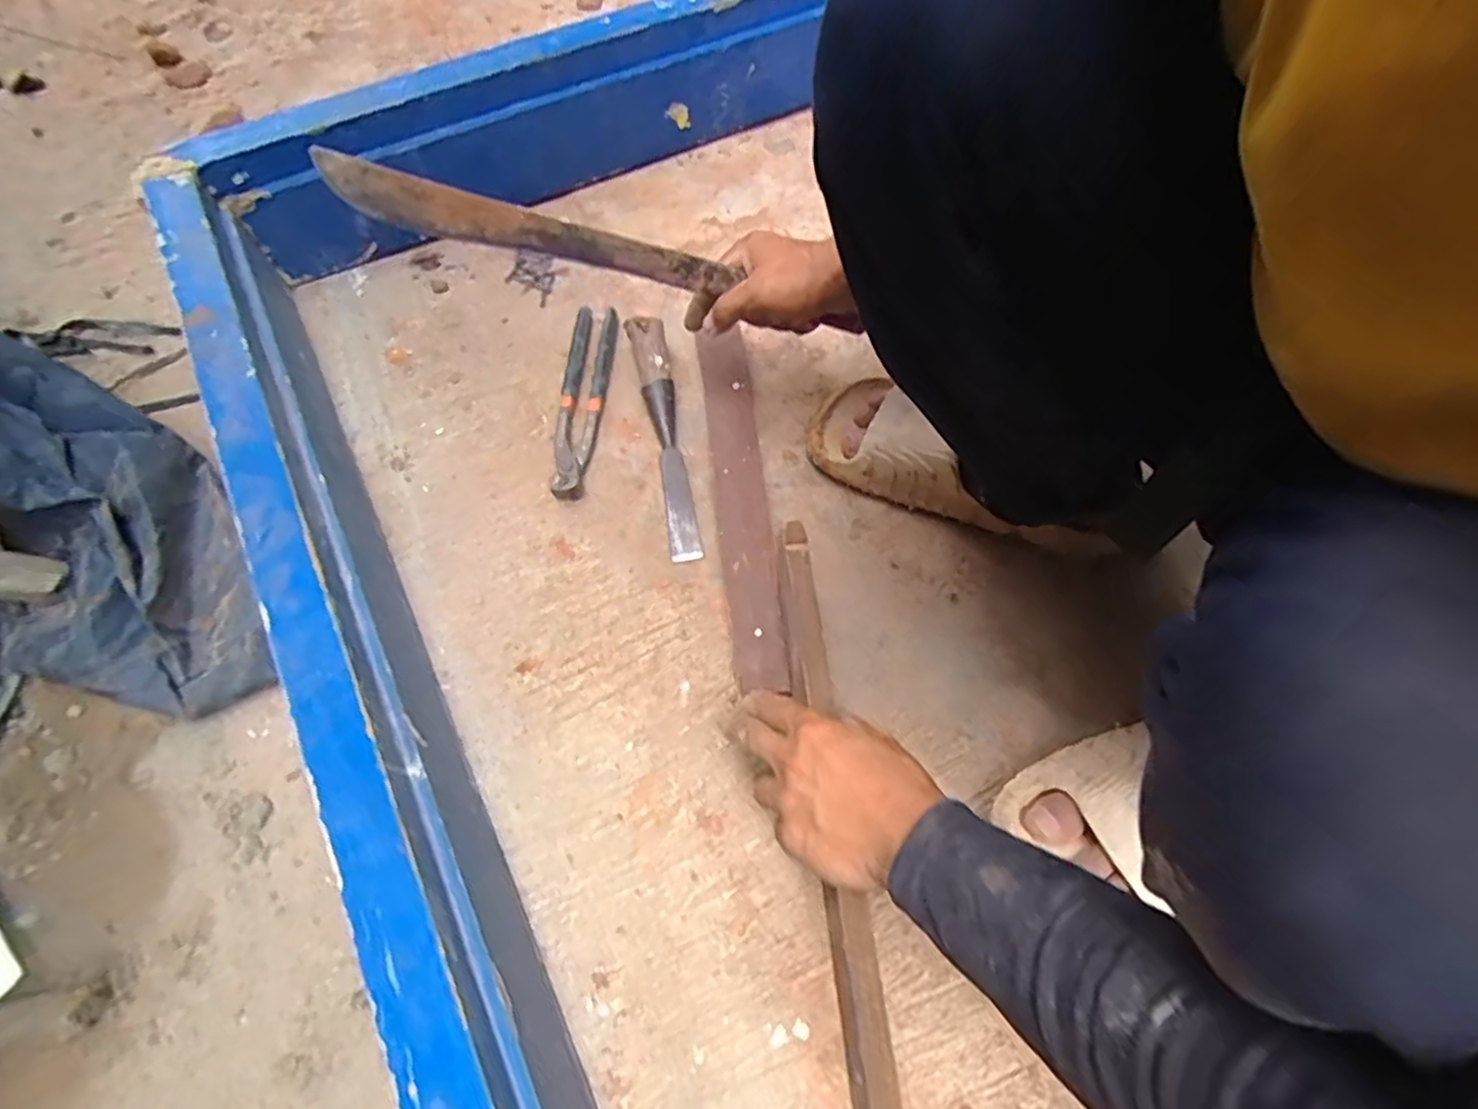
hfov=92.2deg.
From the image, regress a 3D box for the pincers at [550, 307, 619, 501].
[{"bbox_3d":[-0.152,-0.155,0.692,0.042,0.024,0.223,4,66,2],"label":"pincers"}]

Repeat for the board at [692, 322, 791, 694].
[{"bbox_3d":[-0.001,-0.056,0.654,0.054,0.030,0.363,-6,64,-2],"label":"board"}]

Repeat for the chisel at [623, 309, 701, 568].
[{"bbox_3d":[-0.069,-0.115,0.664,0.035,0.034,0.249,-12,66,-5],"label":"chisel"}]

